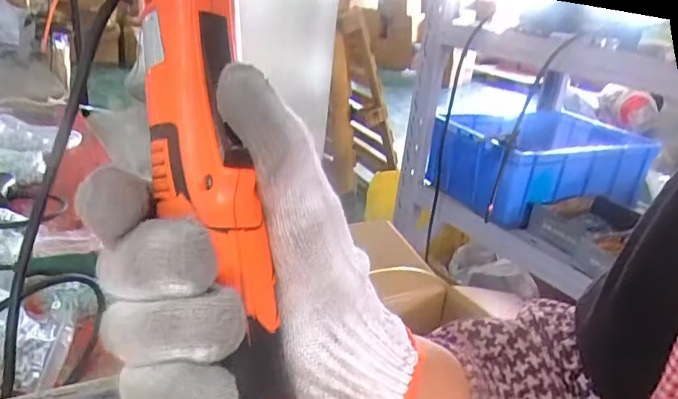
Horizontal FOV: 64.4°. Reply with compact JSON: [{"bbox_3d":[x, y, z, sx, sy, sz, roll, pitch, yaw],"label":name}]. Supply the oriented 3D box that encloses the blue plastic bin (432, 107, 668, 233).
[{"bbox_3d":[0.549,-0.107,1.512,0.601,0.187,0.354,-7,26,-32],"label":"blue plastic bin"}]

